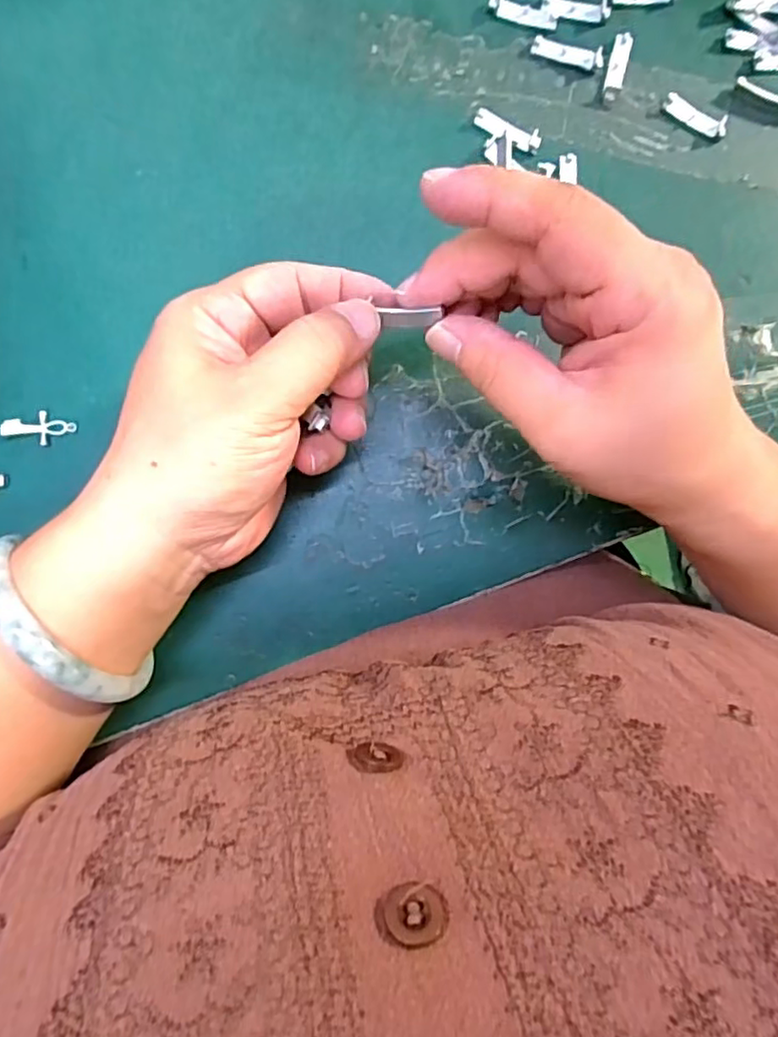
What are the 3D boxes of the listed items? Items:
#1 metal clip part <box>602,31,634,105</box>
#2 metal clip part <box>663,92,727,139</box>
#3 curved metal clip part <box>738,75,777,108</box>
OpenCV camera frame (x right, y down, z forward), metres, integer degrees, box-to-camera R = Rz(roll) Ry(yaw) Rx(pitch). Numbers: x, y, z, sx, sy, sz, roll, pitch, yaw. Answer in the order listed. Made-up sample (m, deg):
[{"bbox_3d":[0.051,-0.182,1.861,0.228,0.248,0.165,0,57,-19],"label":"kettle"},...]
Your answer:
[{"bbox_3d":[0.098,-0.194,0.273,0.008,0.004,0.030,13,88,-3],"label":"metal clip part"},{"bbox_3d":[0.132,-0.173,0.274,0.028,0.005,0.009,26,88,-3],"label":"metal clip part"},{"bbox_3d":[0.166,-0.183,0.275,0.031,0.006,0.008,20,88,-3],"label":"curved metal clip part"}]

